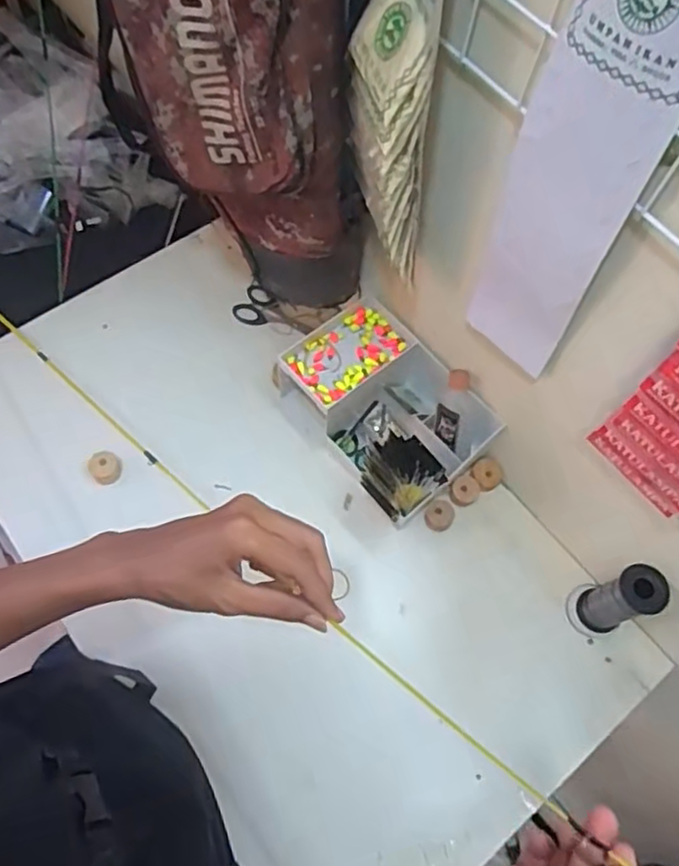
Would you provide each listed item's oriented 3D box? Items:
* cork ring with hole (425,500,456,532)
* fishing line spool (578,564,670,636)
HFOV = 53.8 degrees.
[{"bbox_3d":[0.118,0.097,0.787,0.033,0.011,0.037,25,66,8],"label":"cork ring with hole"},{"bbox_3d":[0.292,0.176,0.706,0.051,0.118,0.053,-21,68,-13],"label":"fishing line spool"}]

